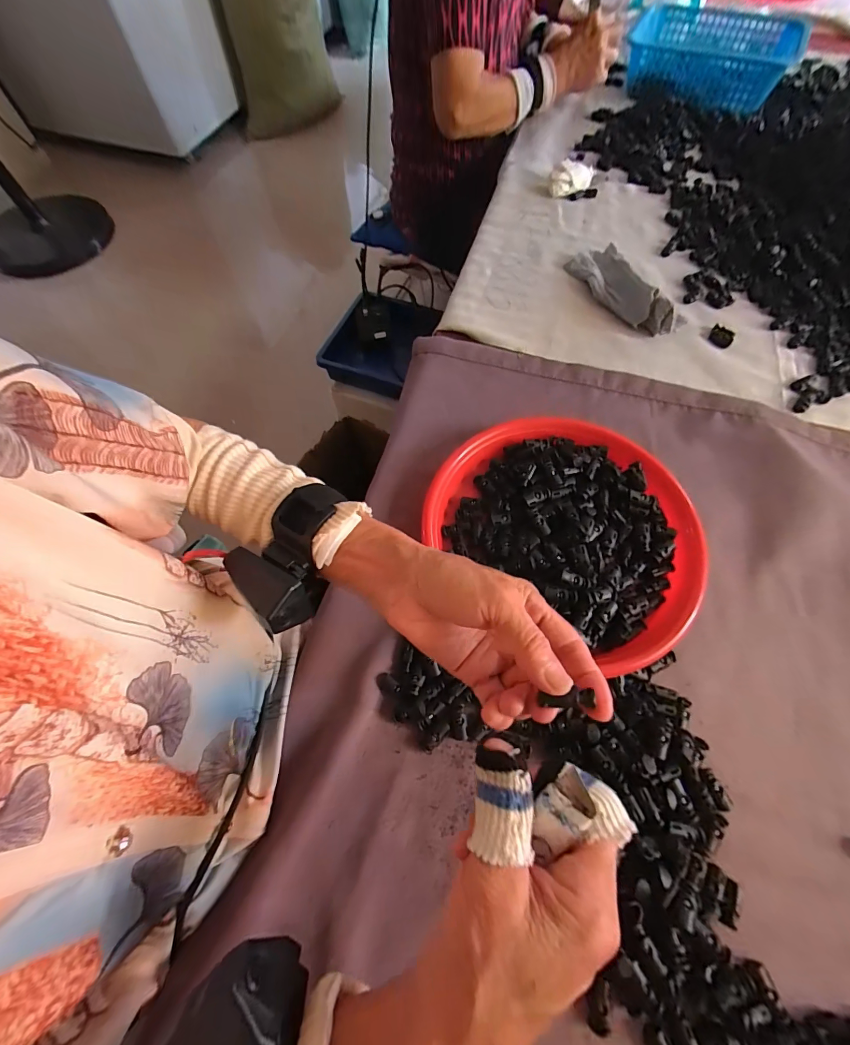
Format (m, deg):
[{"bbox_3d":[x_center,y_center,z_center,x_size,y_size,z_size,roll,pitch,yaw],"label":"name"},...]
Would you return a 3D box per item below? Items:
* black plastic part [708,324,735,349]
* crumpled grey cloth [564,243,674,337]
[{"bbox_3d":[0.377,-0.237,0.500,0.028,0.013,0.021,34,70,15],"label":"black plastic part"},{"bbox_3d":[0.257,-0.317,0.522,0.067,0.042,0.183,-15,66,-6],"label":"crumpled grey cloth"}]

